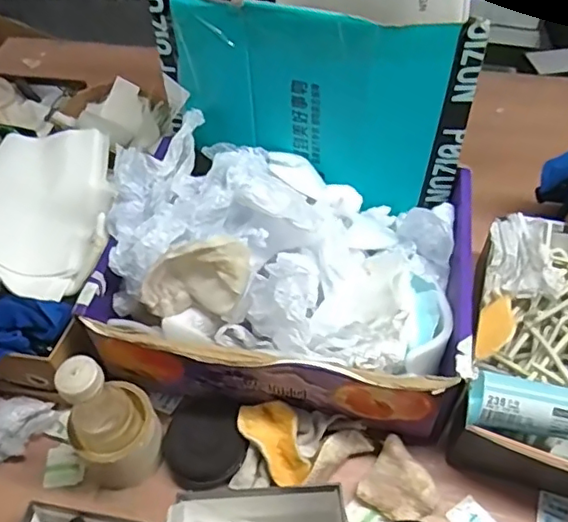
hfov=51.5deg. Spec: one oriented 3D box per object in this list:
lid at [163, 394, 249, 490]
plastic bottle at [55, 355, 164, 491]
[{"bbox_3d":[-0.087,0.197,0.645,0.086,0.032,0.092,-1,51,2],"label":"lid"},{"bbox_3d":[-0.178,0.161,0.591,0.089,0.177,0.075,-34,58,-22],"label":"plastic bottle"}]

